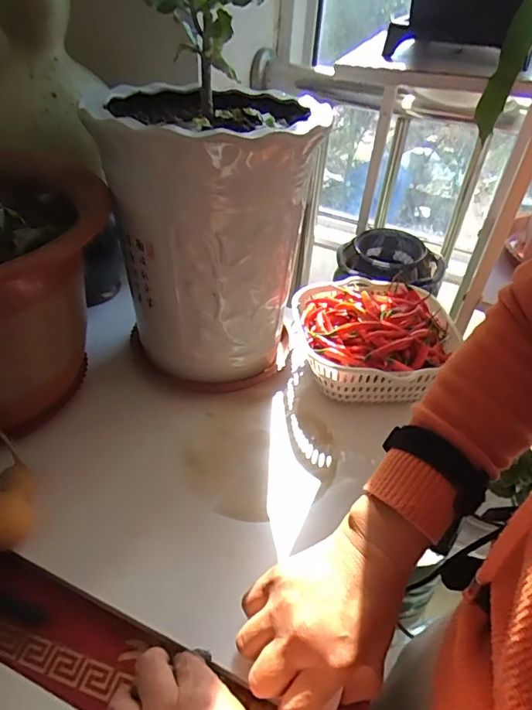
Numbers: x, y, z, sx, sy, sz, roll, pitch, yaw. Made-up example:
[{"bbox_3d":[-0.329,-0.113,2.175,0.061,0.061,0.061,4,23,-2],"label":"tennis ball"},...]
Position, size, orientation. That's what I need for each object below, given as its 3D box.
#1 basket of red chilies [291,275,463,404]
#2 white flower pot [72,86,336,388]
[{"bbox_3d":[0.130,-0.018,0.602,0.179,0.099,0.190,-1,41,-7],"label":"basket of red chilies"},{"bbox_3d":[-0.060,-0.102,0.516,0.157,0.295,0.153,28,45,25],"label":"white flower pot"}]

